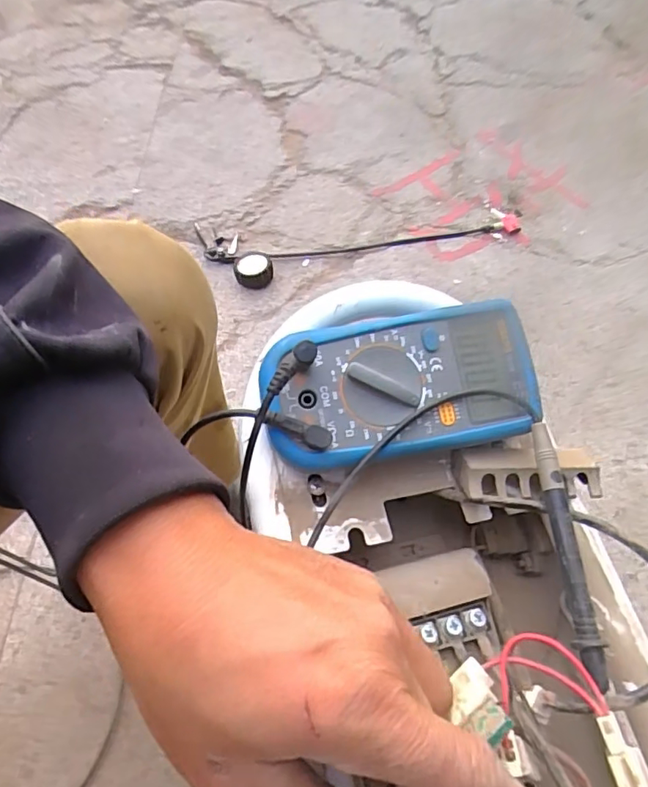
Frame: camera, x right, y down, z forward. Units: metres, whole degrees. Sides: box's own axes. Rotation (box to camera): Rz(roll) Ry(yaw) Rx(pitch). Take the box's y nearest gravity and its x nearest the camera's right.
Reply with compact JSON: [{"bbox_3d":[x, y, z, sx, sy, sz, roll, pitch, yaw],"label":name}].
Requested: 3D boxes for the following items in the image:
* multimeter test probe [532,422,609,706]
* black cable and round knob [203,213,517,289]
[{"bbox_3d":[0.104,0.067,0.228,0.010,0.016,0.111,-3,59,1],"label":"multimeter test probe"},{"bbox_3d":[0.082,-0.322,1.068,0.662,0.036,0.189,-9,58,-4],"label":"black cable and round knob"}]

